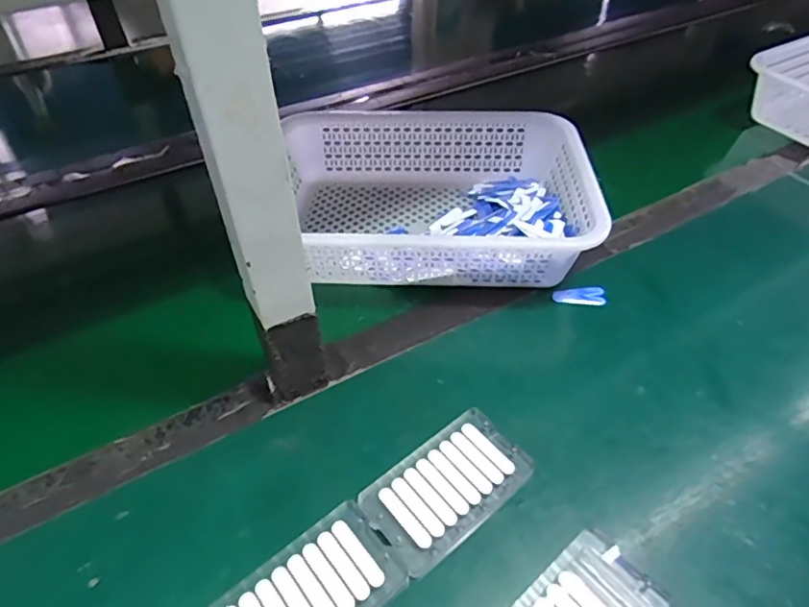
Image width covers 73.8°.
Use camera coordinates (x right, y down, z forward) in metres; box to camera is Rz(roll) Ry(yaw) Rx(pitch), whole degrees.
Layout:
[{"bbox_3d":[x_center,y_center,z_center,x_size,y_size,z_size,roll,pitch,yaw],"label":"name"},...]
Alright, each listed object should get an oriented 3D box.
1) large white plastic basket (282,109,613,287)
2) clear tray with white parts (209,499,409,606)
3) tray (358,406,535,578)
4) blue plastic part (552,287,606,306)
[{"bbox_3d":[0.020,-0.117,0.602,0.350,0.083,0.252,1,46,4],"label":"large white plastic basket"},{"bbox_3d":[-0.063,0.192,0.348,0.118,0.012,0.070,-31,52,-26],"label":"clear tray with white parts"},{"bbox_3d":[0.033,0.135,0.401,0.122,0.013,0.071,-31,52,-25],"label":"tray"},{"bbox_3d":[0.178,-0.008,0.546,0.050,0.006,0.018,1,46,3],"label":"blue plastic part"}]

